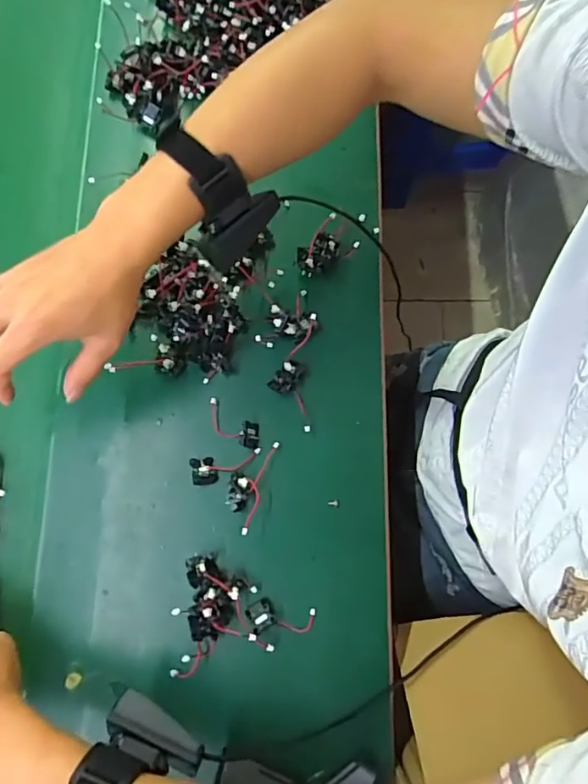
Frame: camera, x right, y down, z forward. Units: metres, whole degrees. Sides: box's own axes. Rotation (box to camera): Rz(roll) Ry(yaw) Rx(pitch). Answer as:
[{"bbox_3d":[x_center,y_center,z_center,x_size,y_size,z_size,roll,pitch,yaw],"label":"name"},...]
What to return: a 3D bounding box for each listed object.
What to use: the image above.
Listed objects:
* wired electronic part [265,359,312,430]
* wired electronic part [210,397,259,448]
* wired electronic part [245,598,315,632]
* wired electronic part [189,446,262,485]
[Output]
[{"bbox_3d":[0.006,0.002,0.472,0.035,0.012,0.061,-37,78,-10],"label":"wired electronic part"},{"bbox_3d":[-0.056,0.029,0.465,0.056,0.013,0.025,30,76,7],"label":"wired electronic part"},{"bbox_3d":[-0.011,0.186,0.434,0.056,0.012,0.022,9,75,2],"label":"wired electronic part"},{"bbox_3d":[-0.059,0.065,0.458,0.061,0.011,0.024,-9,75,-3],"label":"wired electronic part"}]

